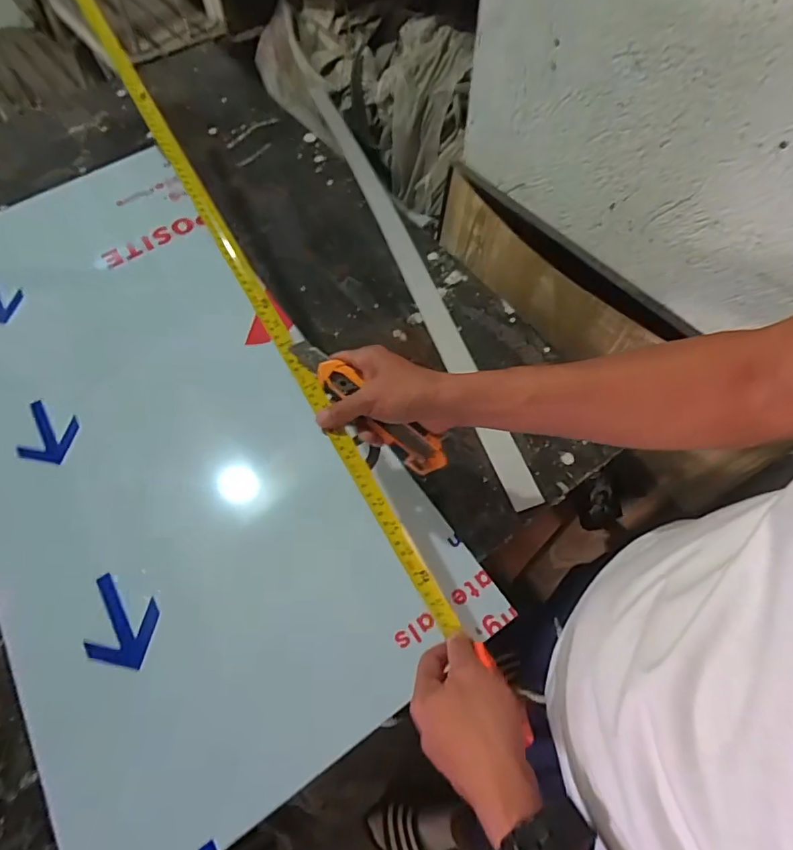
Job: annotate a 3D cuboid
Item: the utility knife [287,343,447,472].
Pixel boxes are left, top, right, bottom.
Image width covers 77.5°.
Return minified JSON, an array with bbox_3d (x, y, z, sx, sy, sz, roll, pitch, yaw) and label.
[{"bbox_3d":[-0.026,-0.020,0.463,0.177,0.020,0.031,43,69,6],"label":"utility knife"}]

